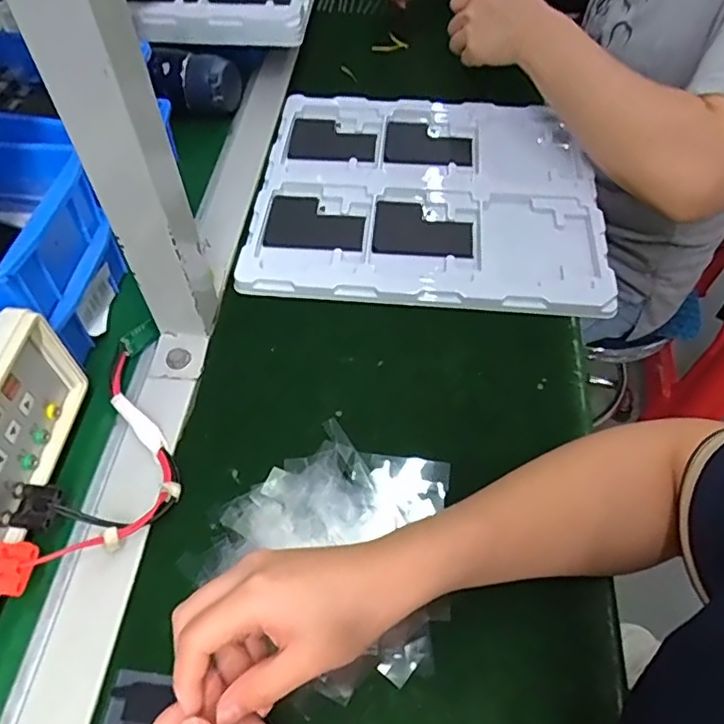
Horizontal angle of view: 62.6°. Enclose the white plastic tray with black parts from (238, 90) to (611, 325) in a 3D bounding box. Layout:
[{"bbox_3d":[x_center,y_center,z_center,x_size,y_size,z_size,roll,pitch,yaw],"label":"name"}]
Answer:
[{"bbox_3d":[0.061,-0.166,0.565,0.314,0.015,0.269,5,55,3],"label":"white plastic tray with black parts"}]

